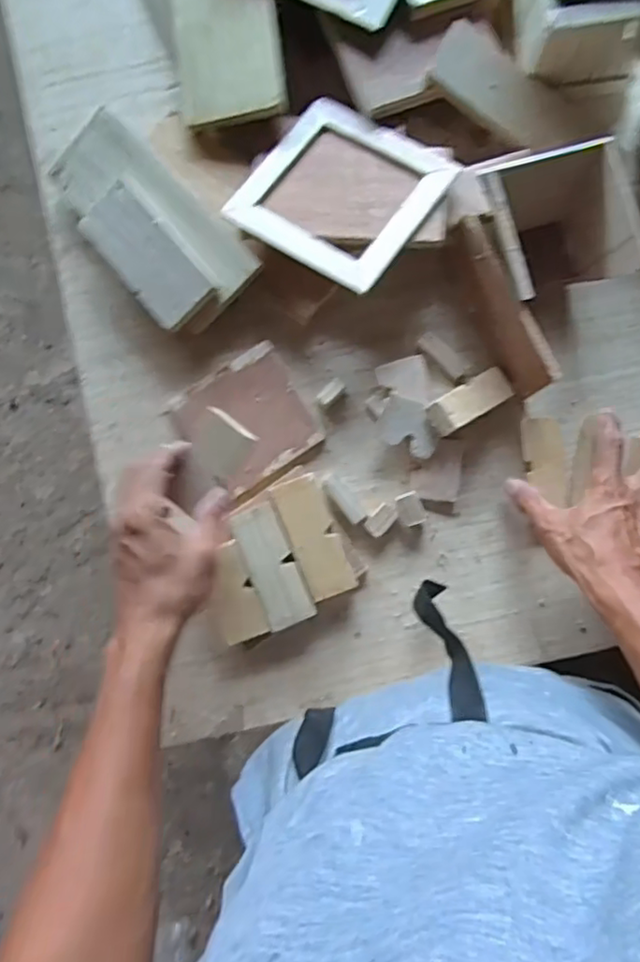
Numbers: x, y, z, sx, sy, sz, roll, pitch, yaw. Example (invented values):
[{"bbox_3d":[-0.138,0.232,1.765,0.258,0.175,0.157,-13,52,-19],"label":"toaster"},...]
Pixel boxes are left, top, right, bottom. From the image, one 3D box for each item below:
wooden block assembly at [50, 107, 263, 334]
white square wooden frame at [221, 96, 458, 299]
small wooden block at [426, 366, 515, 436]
[{"bbox_3d":[-0.158,-0.235,0.579,0.102,0.044,0.209,-42,86,-1],"label":"wooden block assembly"},{"bbox_3d":[0.017,-0.257,0.557,0.161,0.011,0.149,35,79,16],"label":"white square wooden frame"},{"bbox_3d":[0.137,-0.073,0.564,0.086,0.015,0.033,-31,85,-19],"label":"small wooden block"}]

